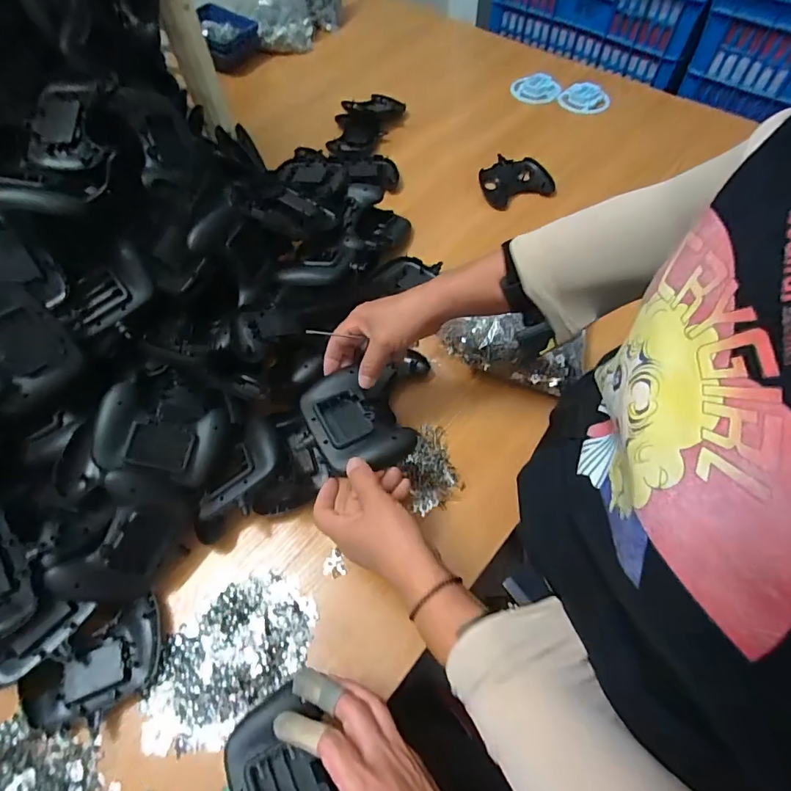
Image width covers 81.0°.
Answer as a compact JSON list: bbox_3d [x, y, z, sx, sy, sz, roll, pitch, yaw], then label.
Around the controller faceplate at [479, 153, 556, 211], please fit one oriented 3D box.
[{"bbox_3d":[0.210,-0.380,0.823,0.122,0.033,0.101,-20,64,-12],"label":"controller faceplate"}]

